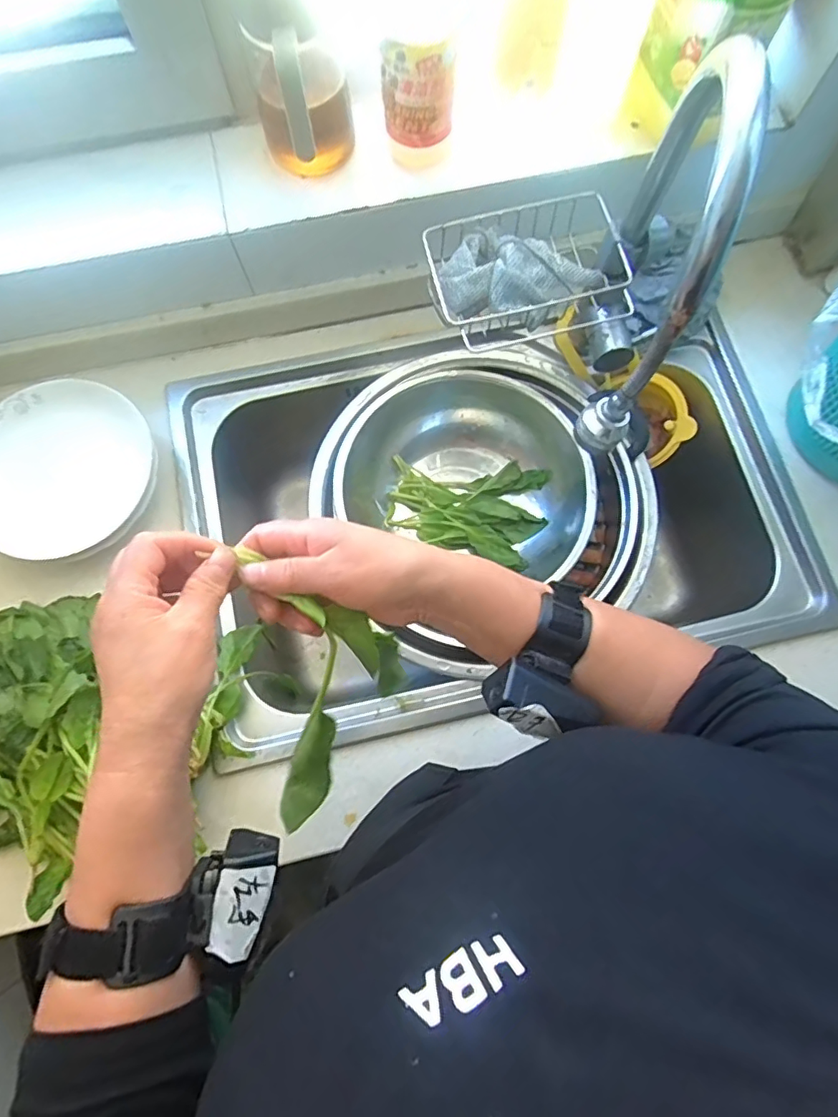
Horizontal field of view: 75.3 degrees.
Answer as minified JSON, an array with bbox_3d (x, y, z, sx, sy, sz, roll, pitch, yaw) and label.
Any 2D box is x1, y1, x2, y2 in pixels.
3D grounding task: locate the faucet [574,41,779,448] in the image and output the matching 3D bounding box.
[{"bbox_3d":[0.183,-0.222,0.440,0.052,0.284,0.242,15,76,5],"label":"faucet"}]

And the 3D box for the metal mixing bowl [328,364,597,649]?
[{"bbox_3d":[0.051,-0.075,0.647,0.275,0.100,0.268,0,75,1],"label":"metal mixing bowl"}]

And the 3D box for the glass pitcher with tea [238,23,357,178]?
[{"bbox_3d":[-0.107,-0.435,0.506,0.088,0.131,0.124,-12,75,-2],"label":"glass pitcher with tea"}]

